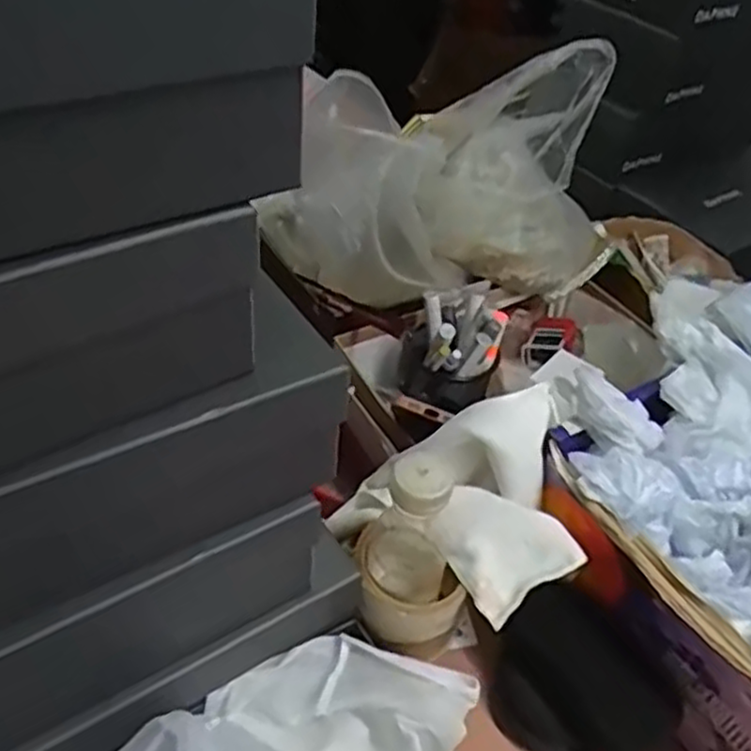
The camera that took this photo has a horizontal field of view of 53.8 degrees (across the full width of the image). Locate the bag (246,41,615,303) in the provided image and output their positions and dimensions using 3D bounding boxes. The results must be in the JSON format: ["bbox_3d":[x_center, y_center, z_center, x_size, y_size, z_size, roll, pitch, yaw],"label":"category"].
[{"bbox_3d":[0.066,-0.197,0.727,0.337,0.217,0.135,-5,44,-11],"label":"bag"}]

